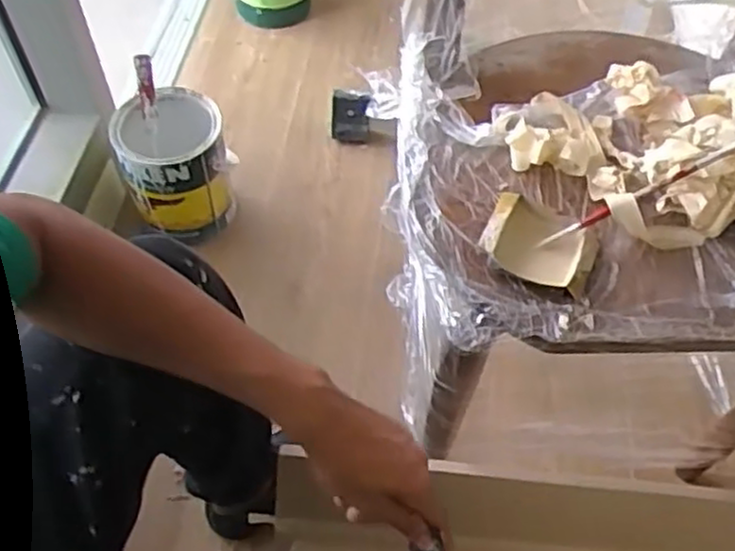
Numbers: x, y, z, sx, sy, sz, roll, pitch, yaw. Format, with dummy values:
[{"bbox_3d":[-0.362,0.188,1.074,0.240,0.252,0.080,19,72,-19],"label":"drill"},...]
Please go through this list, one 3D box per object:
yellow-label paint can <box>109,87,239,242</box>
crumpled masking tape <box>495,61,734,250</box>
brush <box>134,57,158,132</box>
[{"bbox_3d":[-0.302,-0.168,1.181,0.166,0.201,0.169,1,56,-1],"label":"yellow-label paint can"},{"bbox_3d":[0.290,-0.147,0.729,0.270,0.099,0.238,33,62,19],"label":"crumpled masking tape"},{"bbox_3d":[-0.338,-0.278,1.121,0.023,0.114,0.030,-4,20,-4],"label":"brush"}]

